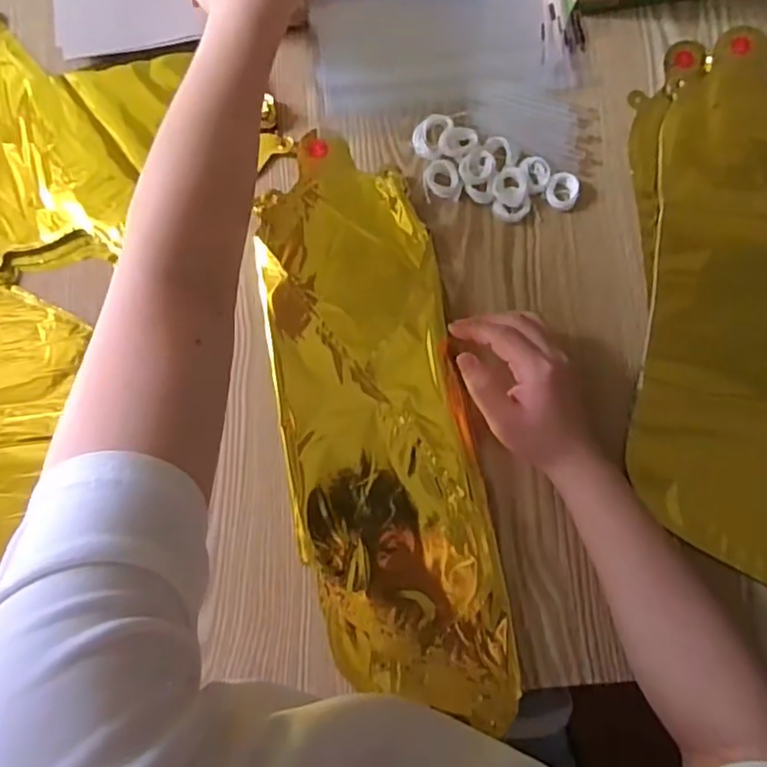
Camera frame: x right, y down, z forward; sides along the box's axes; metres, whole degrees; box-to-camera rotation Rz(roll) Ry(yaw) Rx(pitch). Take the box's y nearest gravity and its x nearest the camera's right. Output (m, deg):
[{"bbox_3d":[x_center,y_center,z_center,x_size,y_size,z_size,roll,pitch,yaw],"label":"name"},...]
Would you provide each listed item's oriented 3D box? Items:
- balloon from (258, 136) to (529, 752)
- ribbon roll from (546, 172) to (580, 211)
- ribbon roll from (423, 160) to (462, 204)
[{"bbox_3d":[-0.008,0.026,0.446,0.135,0.011,0.422,-13,82,-3],"label":"balloon"},{"bbox_3d":[0.138,-0.149,0.466,0.025,0.007,0.026,0,82,-1],"label":"ribbon roll"},{"bbox_3d":[0.045,-0.156,0.466,0.028,0.007,0.032,-1,82,-1],"label":"ribbon roll"}]

